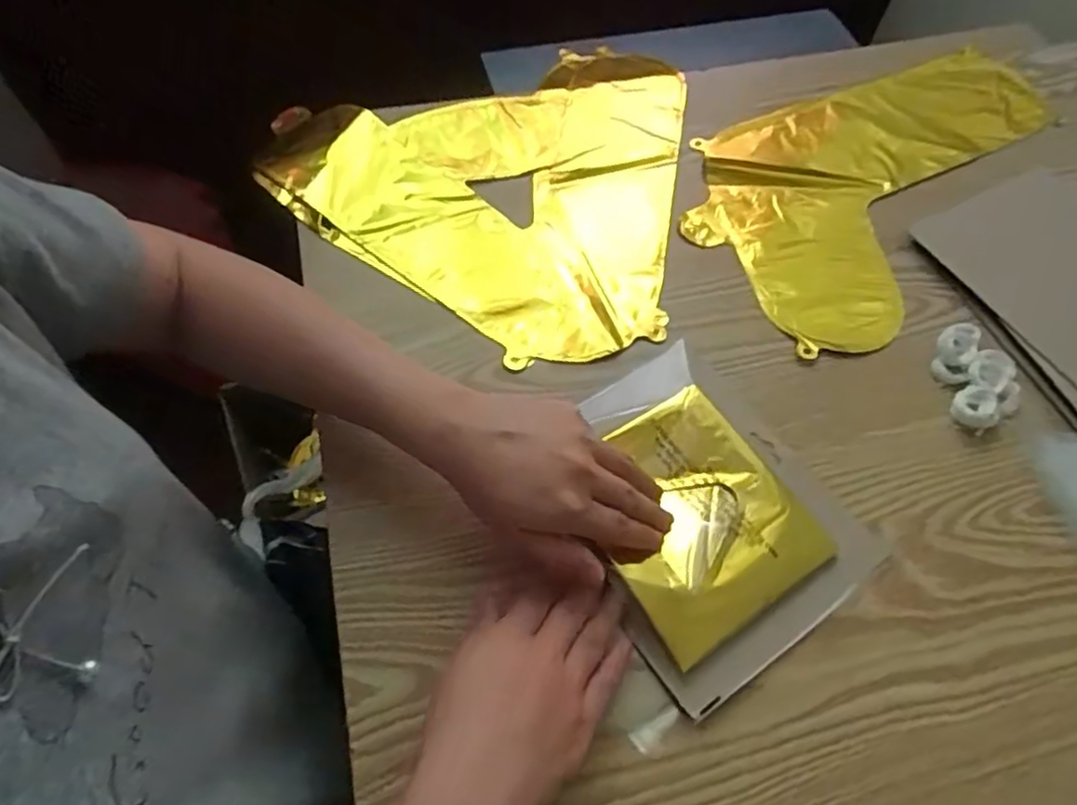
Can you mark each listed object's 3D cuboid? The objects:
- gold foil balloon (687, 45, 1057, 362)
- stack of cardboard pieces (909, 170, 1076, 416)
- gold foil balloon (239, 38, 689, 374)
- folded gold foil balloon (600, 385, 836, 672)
[{"bbox_3d":[0.313,-0.196,0.580,0.397,0.013,0.226,-27,65,-17],"label":"gold foil balloon"},{"bbox_3d":[0.421,-0.092,0.519,0.179,0.013,0.209,-17,62,-13],"label":"stack of cardboard pieces"},{"bbox_3d":[-0.054,-0.206,0.563,0.336,0.014,0.364,9,60,2],"label":"gold foil balloon"},{"bbox_3d":[0.094,0.066,0.411,0.124,0.018,0.139,-28,65,-18],"label":"folded gold foil balloon"}]

